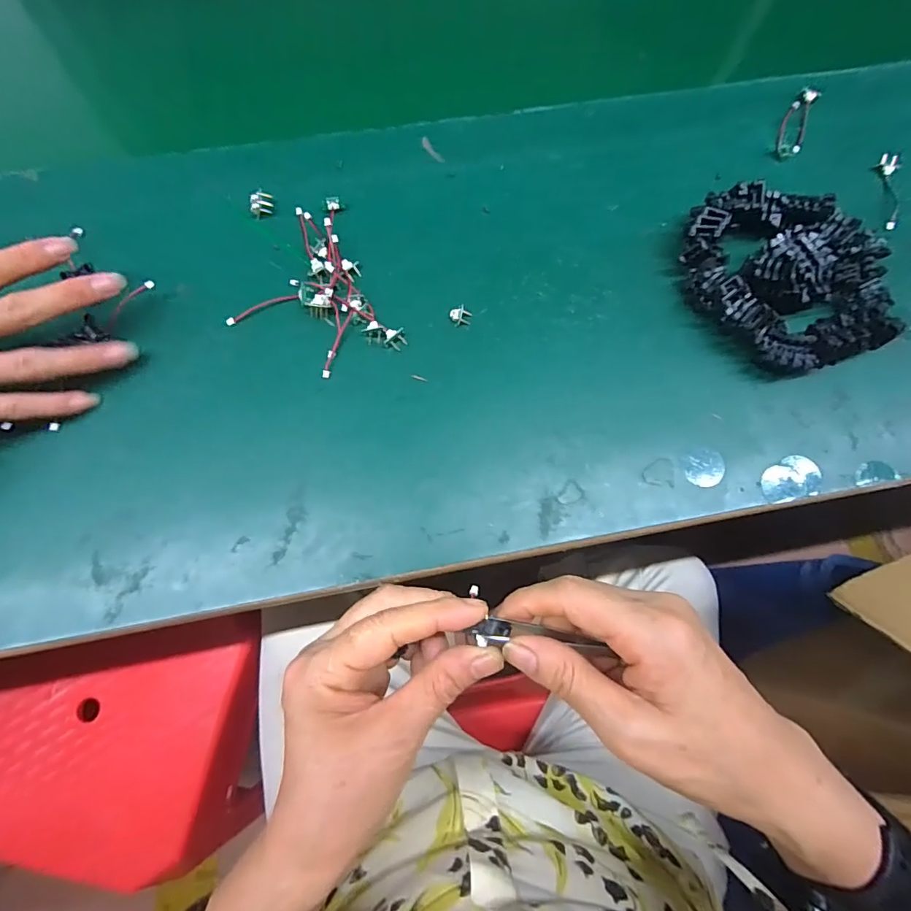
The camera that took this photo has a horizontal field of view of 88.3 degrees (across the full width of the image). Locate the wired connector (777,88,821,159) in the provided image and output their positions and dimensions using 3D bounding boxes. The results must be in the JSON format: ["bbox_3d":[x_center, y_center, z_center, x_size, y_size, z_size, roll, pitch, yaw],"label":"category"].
[{"bbox_3d":[0.277,-0.270,0.382,0.020,0.007,0.075,24,75,6],"label":"wired connector"}]

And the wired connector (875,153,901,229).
[{"bbox_3d":[0.339,-0.206,0.366,0.014,0.004,0.073,12,74,3],"label":"wired connector"}]

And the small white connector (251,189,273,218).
[{"bbox_3d":[-0.144,-0.187,0.347,0.014,0.009,0.017,-3,74,-1],"label":"small white connector"}]

